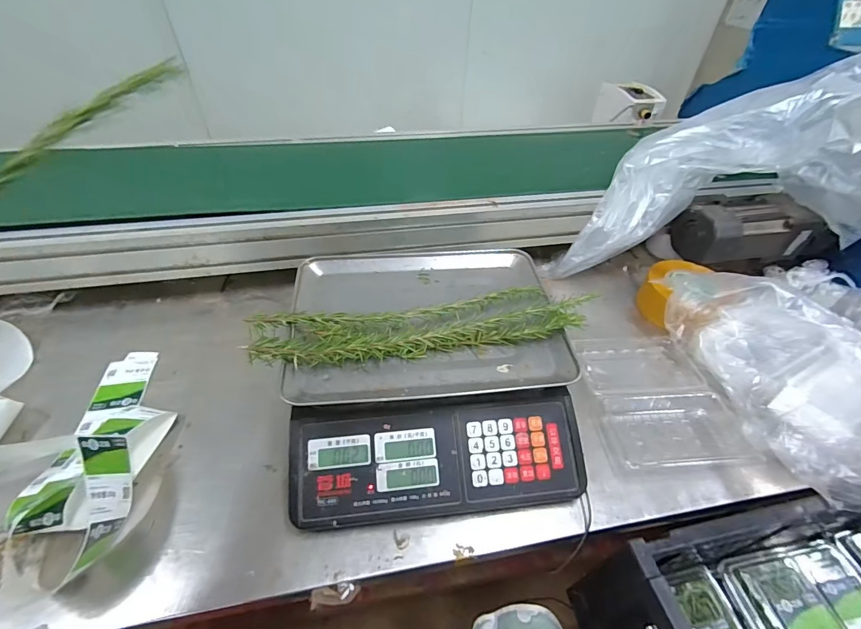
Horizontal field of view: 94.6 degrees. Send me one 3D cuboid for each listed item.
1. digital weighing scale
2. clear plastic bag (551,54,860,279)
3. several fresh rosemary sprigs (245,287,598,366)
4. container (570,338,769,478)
[{"bbox_3d":[-0.003,0.065,0.504,0.322,0.118,0.330,-4,45,-6],"label":"digital weighing scale"},{"bbox_3d":[0.523,-0.216,0.647,0.649,0.250,0.184,-15,44,13],"label":"clear plastic bag"},{"bbox_3d":[-0.010,0.013,0.477,0.387,0.030,0.080,-7,46,-9],"label":"several fresh rosemary sprigs"},{"bbox_3d":[0.300,0.106,0.536,0.167,0.029,0.198,-2,45,-4],"label":"container"}]

